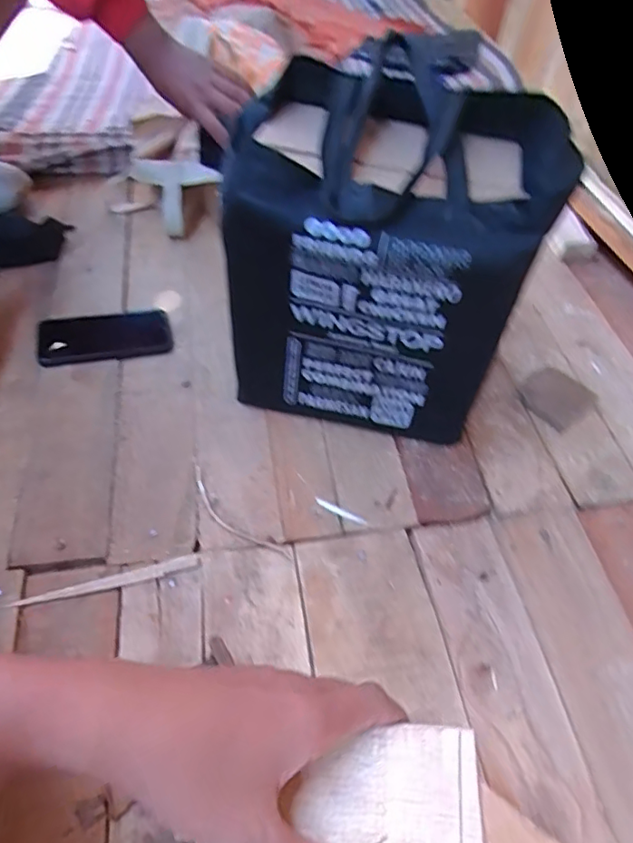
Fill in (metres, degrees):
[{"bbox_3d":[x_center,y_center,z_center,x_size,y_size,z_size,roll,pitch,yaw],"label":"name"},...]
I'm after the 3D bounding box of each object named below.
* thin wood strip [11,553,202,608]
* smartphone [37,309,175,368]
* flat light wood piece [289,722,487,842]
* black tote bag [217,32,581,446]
[{"bbox_3d":[-0.194,0.151,0.527,0.168,0.007,0.016,-13,53,-14],"label":"thin wood strip"},{"bbox_3d":[-0.269,-0.111,0.720,0.158,0.012,0.081,-8,57,-15],"label":"smartphone"},{"bbox_3d":[0.034,0.174,0.262,0.082,0.013,0.060,-2,35,14],"label":"flat light wood piece"},{"bbox_3d":[0.063,-0.165,0.603,0.291,0.306,0.228,9,51,4],"label":"black tote bag"}]

